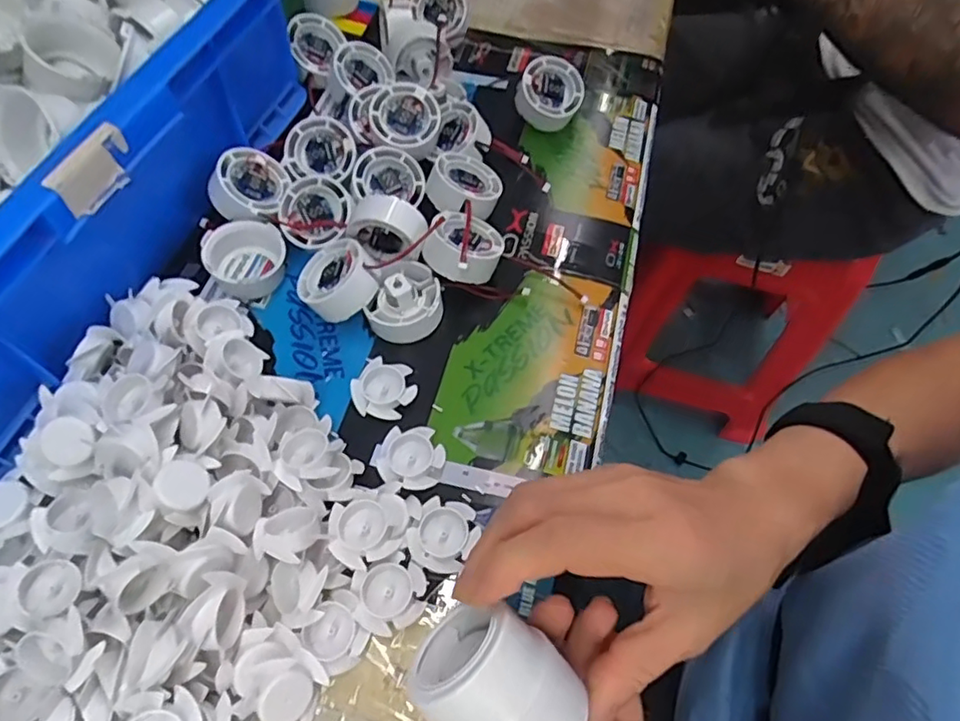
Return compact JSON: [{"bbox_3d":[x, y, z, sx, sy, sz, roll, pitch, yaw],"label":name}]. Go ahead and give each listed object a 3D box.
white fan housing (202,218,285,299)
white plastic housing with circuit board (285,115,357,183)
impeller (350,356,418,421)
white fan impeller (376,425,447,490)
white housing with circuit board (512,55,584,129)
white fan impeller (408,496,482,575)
[{"bbox_3d":[-0.166,-0.074,0.416,0.049,0.036,0.054,-6,61,-4],"label":"white fan housing"},{"bbox_3d":[-0.123,-0.166,0.454,0.054,0.030,0.047,7,95,-5],"label":"white plastic housing with circuit board"},{"bbox_3d":[-0.062,0.020,0.381,0.039,0.013,0.038,13,62,6],"label":"impeller"},{"bbox_3d":[-0.042,0.059,0.357,0.037,0.013,0.039,0,61,-1],"label":"white fan impeller"},{"bbox_3d":[0.059,-0.224,0.499,0.054,0.026,0.056,2,78,-11],"label":"white housing with circuit board"},{"bbox_3d":[-0.021,0.099,0.334,0.034,0.013,0.040,28,64,14],"label":"white fan impeller"}]

